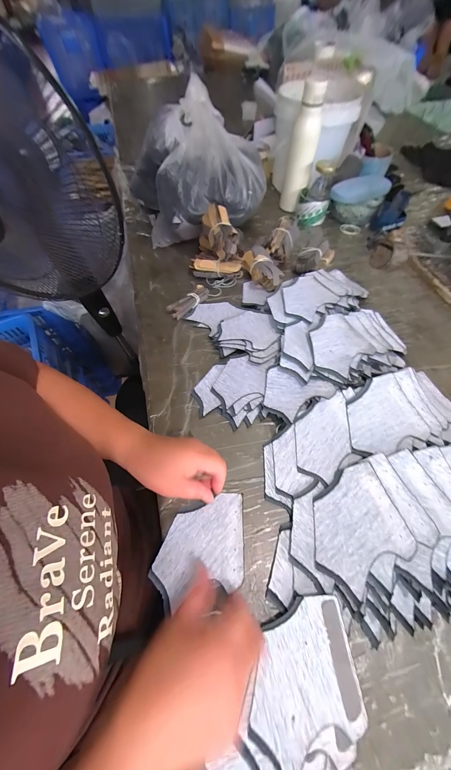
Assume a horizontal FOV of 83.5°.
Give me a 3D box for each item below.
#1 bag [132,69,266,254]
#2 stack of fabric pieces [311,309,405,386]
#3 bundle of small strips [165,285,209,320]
[{"bbox_3d":[-0.061,-0.490,0.596,0.309,0.223,0.233,-14,61,-6],"label":"bag"},{"bbox_3d":[0.235,-0.074,0.449,0.217,0.041,0.134,-25,62,-14],"label":"stack of fabric pieces"},{"bbox_3d":[-0.073,-0.176,0.521,0.034,0.031,0.101,33,64,18],"label":"bundle of small strips"}]

